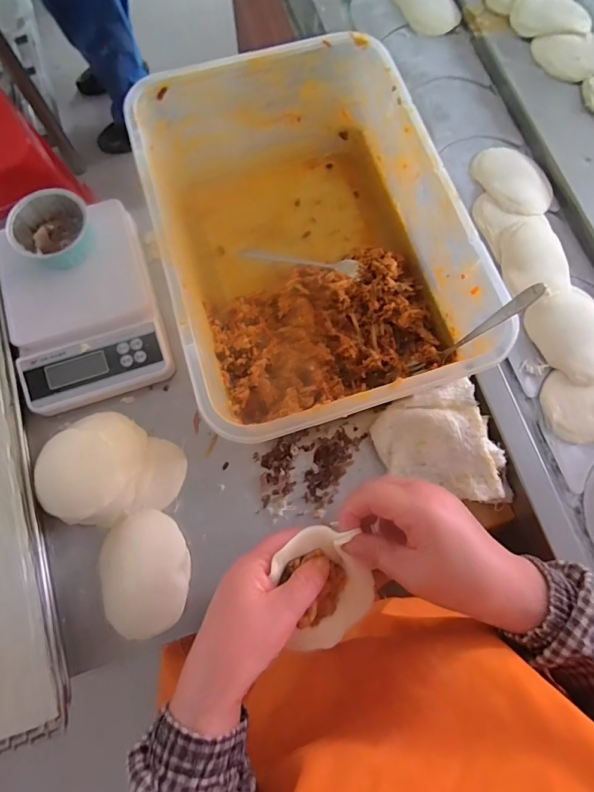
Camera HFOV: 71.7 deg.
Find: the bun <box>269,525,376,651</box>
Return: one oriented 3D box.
[{"bbox_3d":[0.022,0.138,0.298,0.066,0.033,0.082,-14,75,-4],"label":"bun"}]

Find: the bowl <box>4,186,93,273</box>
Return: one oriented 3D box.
[{"bbox_3d":[-0.270,-0.185,0.450,0.084,0.037,0.077,0,74,0],"label":"bowl"}]

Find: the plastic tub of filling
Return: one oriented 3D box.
[{"bbox_3d":[0.002,-0.166,0.435,0.269,0.128,0.375,-17,75,-5],"label":"plastic tub of filling"}]

